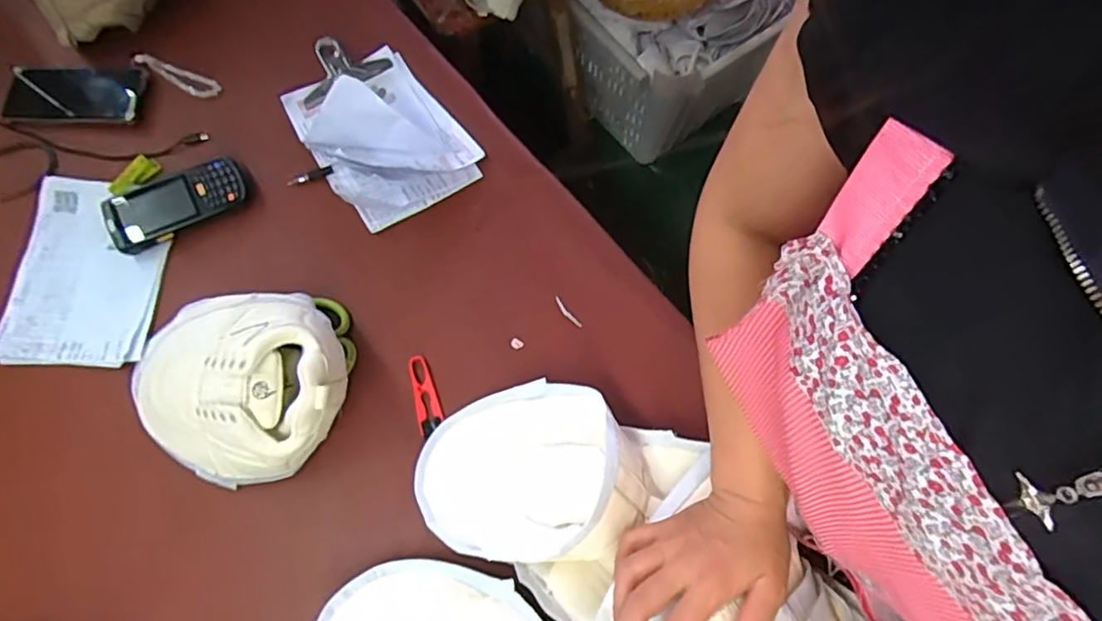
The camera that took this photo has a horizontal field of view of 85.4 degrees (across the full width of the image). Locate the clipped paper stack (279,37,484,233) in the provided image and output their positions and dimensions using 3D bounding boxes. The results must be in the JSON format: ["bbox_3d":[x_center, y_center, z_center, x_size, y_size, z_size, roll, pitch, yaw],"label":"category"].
[{"bbox_3d":[-0.208,-0.232,0.699,0.166,0.092,0.233,-33,75,-14],"label":"clipped paper stack"}]

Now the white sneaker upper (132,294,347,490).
[{"bbox_3d":[-0.308,0.067,0.576,0.216,0.102,0.181,-2,70,-4],"label":"white sneaker upper"}]

